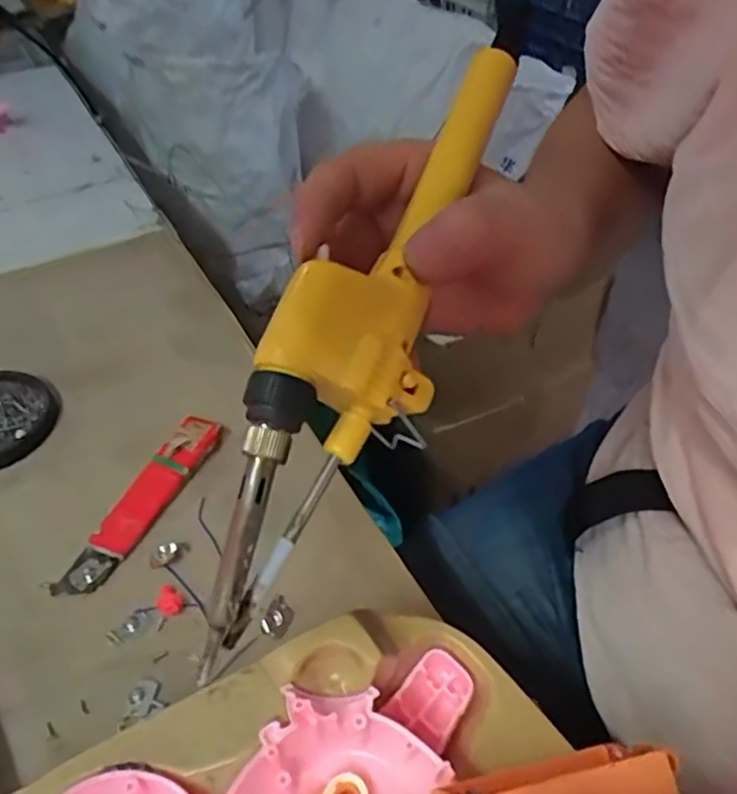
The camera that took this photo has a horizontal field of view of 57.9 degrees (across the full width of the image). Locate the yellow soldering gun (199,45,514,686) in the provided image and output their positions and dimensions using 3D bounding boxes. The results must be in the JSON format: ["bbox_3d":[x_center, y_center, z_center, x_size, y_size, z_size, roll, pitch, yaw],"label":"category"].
[{"bbox_3d":[0.001,-0.026,0.197,0.039,0.030,0.204,19,71,20],"label":"yellow soldering gun"}]

